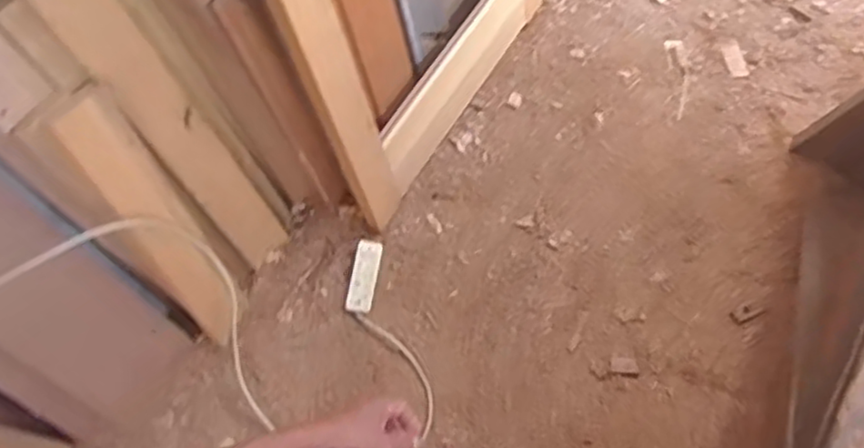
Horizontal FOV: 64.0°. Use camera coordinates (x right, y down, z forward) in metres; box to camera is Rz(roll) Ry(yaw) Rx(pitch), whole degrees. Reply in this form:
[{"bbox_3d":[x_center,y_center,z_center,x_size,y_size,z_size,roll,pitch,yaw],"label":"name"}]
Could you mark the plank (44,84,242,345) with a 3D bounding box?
[{"bbox_3d":[-0.505,0.011,1.292,0.118,0.586,0.033,-24,42,-8],"label":"plank"}]

